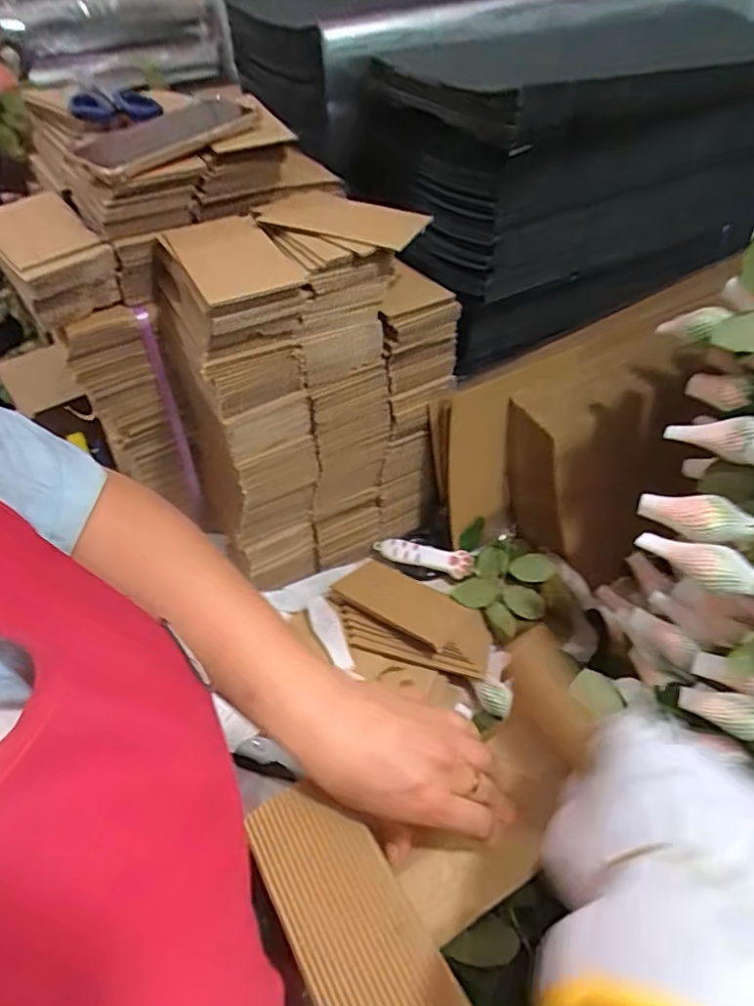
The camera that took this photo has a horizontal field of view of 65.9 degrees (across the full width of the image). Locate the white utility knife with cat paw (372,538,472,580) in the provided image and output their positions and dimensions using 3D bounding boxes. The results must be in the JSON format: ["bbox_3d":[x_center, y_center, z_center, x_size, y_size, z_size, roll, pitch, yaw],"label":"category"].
[{"bbox_3d":[0.056,0.060,0.687,0.114,0.019,0.032,13,49,13],"label":"white utility knife with cat paw"}]

